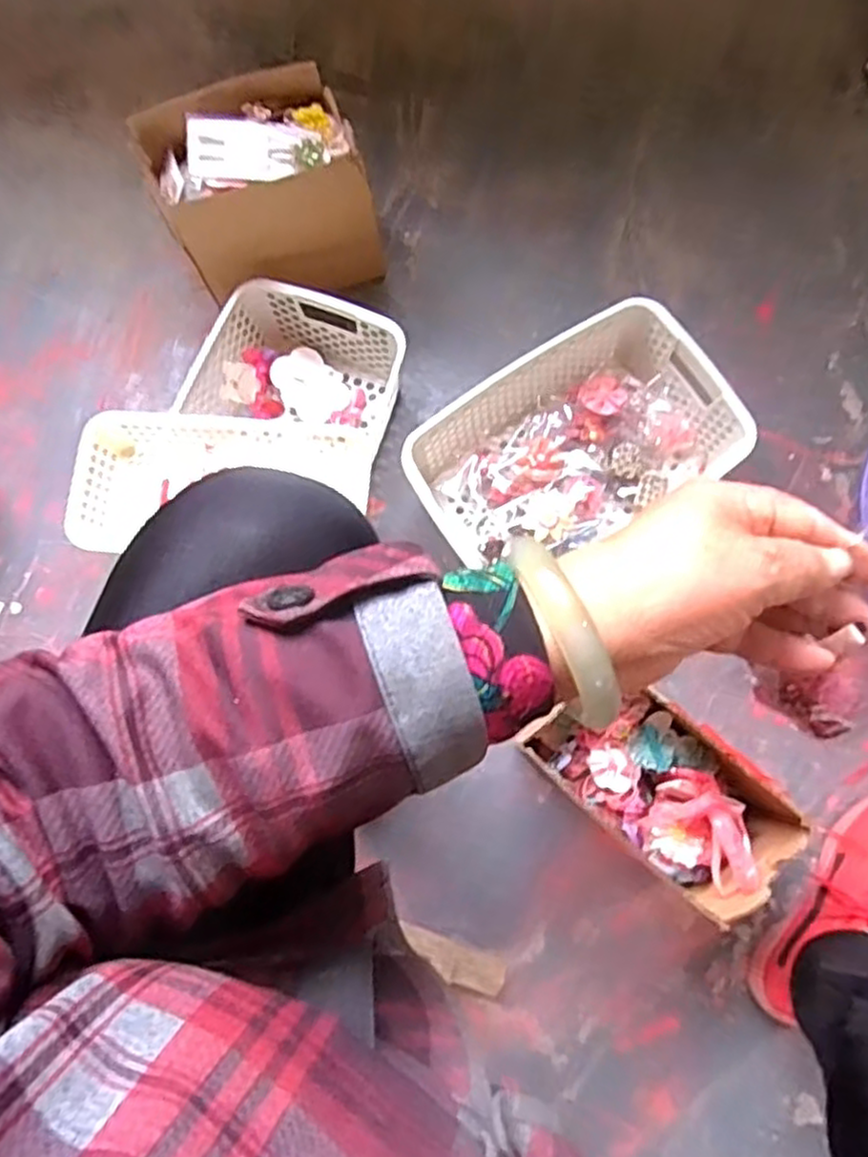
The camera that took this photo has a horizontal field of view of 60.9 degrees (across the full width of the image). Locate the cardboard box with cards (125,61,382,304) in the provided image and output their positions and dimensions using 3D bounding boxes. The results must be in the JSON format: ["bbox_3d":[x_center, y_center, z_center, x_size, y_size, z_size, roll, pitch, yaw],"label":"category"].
[{"bbox_3d":[-0.171,-0.380,0.757,0.194,0.174,0.149,-22,79,-3],"label":"cardboard box with cards"}]

